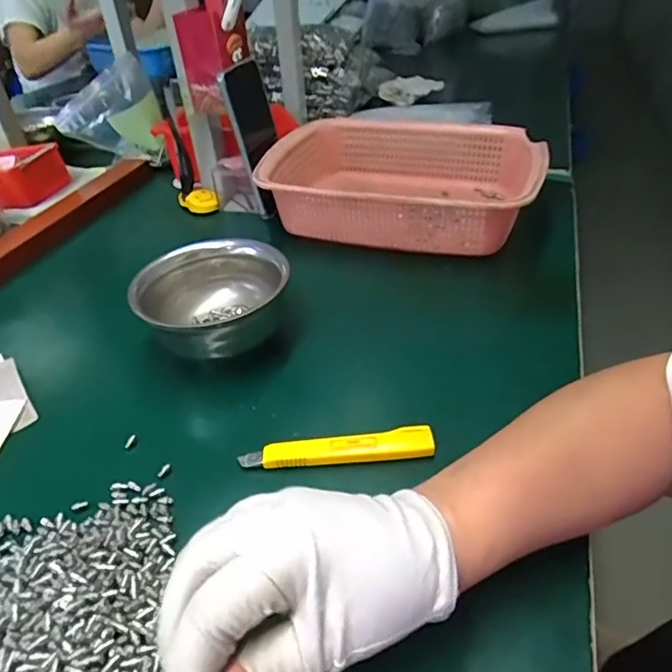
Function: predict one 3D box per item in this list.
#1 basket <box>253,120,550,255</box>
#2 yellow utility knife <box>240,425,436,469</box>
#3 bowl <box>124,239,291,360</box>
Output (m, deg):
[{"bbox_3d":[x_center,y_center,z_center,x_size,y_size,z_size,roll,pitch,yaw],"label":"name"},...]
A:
[{"bbox_3d":[0.074,-0.167,0.605,0.291,0.088,0.204,10,40,16],"label":"basket"},{"bbox_3d":[0.001,0.075,0.356,0.127,0.009,0.020,-4,38,0],"label":"yellow utility knife"},{"bbox_3d":[-0.101,-0.029,0.446,0.119,0.056,0.114,-2,38,2],"label":"bowl"}]

